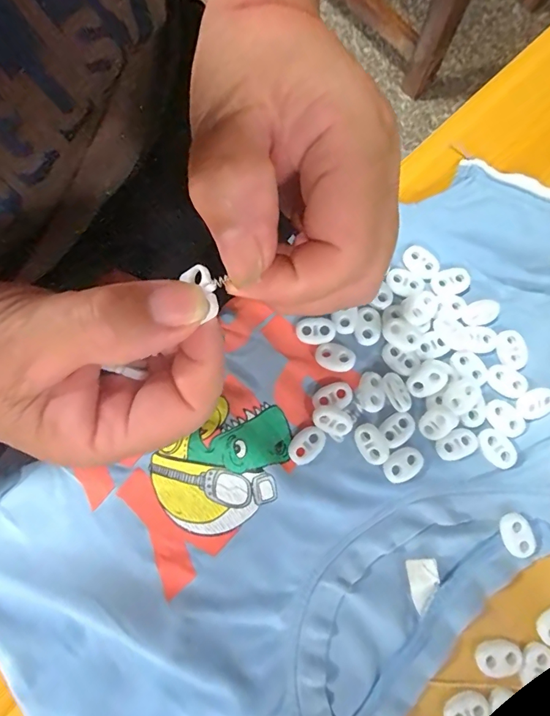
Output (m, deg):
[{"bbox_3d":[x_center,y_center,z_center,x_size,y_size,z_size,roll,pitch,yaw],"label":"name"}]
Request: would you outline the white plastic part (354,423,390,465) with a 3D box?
[{"bbox_3d":[0.052,0.046,0.221,0.014,0.007,0.022,-24,79,-5],"label":"white plastic part"}]

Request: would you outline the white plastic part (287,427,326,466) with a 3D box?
[{"bbox_3d":[0.017,0.048,0.223,0.022,0.005,0.016,-37,80,-7],"label":"white plastic part"}]

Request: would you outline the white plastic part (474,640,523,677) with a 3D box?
[{"bbox_3d":[0.111,0.149,0.204,0.022,0.004,0.014,-7,78,-1],"label":"white plastic part"}]

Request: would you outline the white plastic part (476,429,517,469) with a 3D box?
[{"bbox_3d":[0.120,0.049,0.221,0.015,0.004,0.023,-39,80,-7],"label":"white plastic part"}]

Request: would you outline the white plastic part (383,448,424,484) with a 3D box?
[{"bbox_3d":[0.069,0.057,0.220,0.021,0.004,0.016,-30,79,-6],"label":"white plastic part"}]

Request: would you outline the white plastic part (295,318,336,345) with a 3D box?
[{"bbox_3d":[0.023,-0.015,0.234,0.022,0.006,0.013,6,78,2],"label":"white plastic part"}]

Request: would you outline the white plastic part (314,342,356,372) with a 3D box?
[{"bbox_3d":[0.034,0.000,0.231,0.022,0.006,0.015,16,78,4],"label":"white plastic part"}]

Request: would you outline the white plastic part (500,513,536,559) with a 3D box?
[{"bbox_3d":[0.125,0.092,0.213,0.014,0.007,0.022,-24,79,-5],"label":"white plastic part"}]

